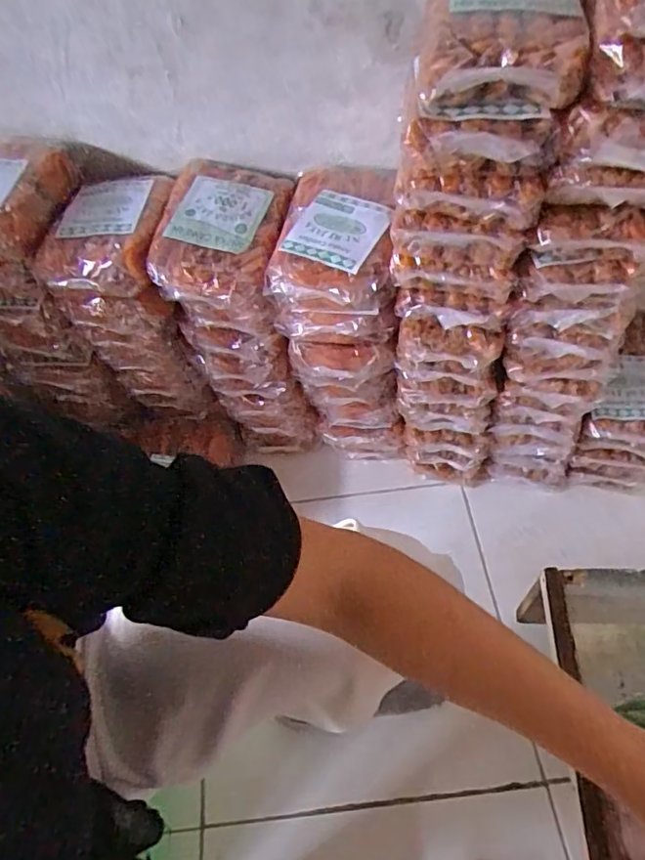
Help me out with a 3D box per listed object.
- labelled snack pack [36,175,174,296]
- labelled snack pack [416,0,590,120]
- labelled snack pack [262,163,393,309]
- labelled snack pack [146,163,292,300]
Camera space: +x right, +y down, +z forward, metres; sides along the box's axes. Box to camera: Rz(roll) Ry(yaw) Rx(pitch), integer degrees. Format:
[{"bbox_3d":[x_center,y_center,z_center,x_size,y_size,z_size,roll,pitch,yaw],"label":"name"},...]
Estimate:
[{"bbox_3d":[-0.252,-0.237,0.655,0.129,0.049,0.166,3,57,6],"label":"labelled snack pack"},{"bbox_3d":[0.141,-0.325,0.438,0.113,0.058,0.193,6,57,8],"label":"labelled snack pack"},{"bbox_3d":[0.020,-0.218,0.618,0.128,0.061,0.190,9,58,10],"label":"labelled snack pack"},{"bbox_3d":[-0.115,-0.233,0.638,0.142,0.054,0.185,4,57,7],"label":"labelled snack pack"}]

